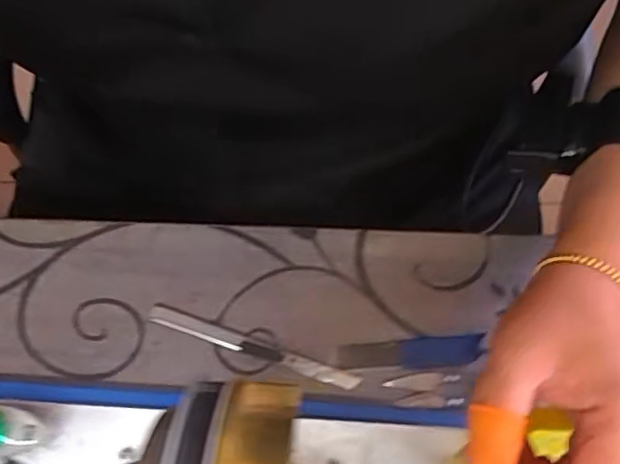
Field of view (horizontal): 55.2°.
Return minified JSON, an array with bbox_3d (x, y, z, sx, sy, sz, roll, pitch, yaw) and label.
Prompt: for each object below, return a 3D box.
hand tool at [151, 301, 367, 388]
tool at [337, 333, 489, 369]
[{"bbox_3d":[-0.037,0.075,0.386,0.140,0.004,0.012,19,77,4],"label":"hand tool"},{"bbox_3d":[0.065,0.079,0.389,0.093,0.007,0.020,-2,76,-1],"label":"tool"}]

